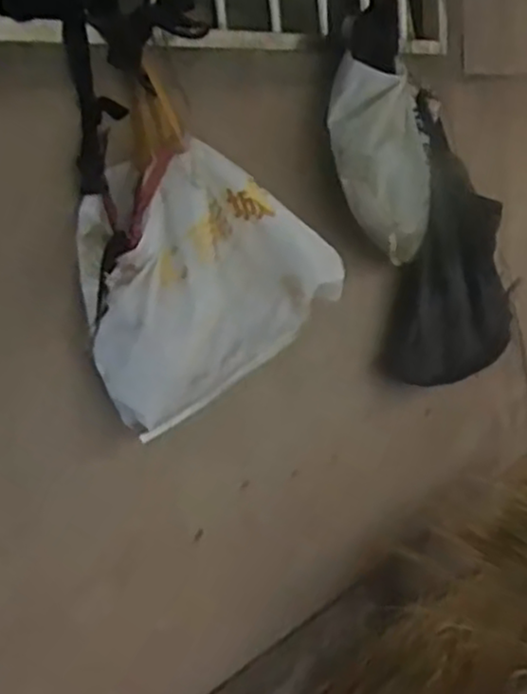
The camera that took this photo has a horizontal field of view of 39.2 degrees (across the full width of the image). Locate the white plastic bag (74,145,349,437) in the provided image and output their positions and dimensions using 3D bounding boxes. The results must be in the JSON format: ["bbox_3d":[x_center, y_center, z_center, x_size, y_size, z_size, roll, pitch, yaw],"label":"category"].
[{"bbox_3d":[-0.065,-0.082,0.946,0.360,0.308,0.086,-18,19,-36],"label":"white plastic bag"}]

